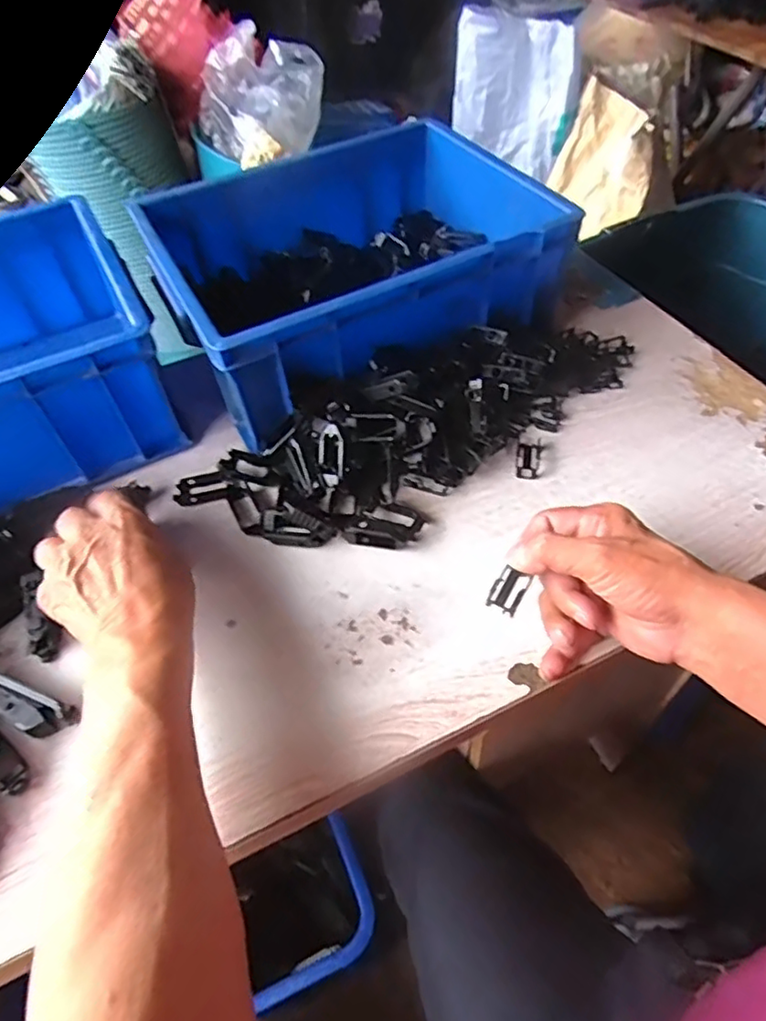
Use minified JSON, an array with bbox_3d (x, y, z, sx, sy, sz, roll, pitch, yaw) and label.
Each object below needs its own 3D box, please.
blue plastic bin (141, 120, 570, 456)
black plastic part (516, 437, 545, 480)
[{"bbox_3d":[-0.029,-0.237,0.588,0.334,0.107,0.257,-24,54,-14],"label":"blue plastic bin"},{"bbox_3d":[0.124,-0.044,0.514,0.021,0.004,0.044,8,53,10],"label":"black plastic part"}]

